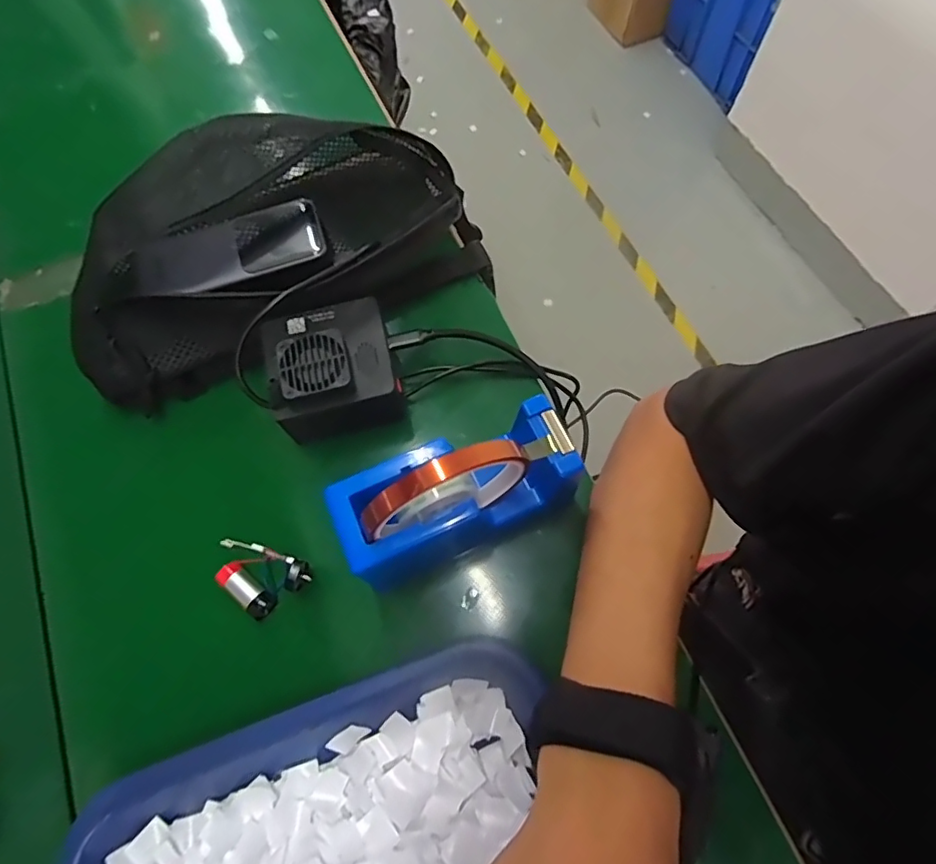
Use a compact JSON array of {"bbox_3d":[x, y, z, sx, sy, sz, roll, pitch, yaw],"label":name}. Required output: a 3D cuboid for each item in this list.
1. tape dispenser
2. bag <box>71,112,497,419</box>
[{"bbox_3d":[-0.006,0.031,0.302,0.124,0.086,0.053,-25,70,-10],"label":"tape dispenser"},{"bbox_3d":[-0.132,-0.140,0.395,0.271,0.086,0.162,-20,69,-8],"label":"bag"}]

